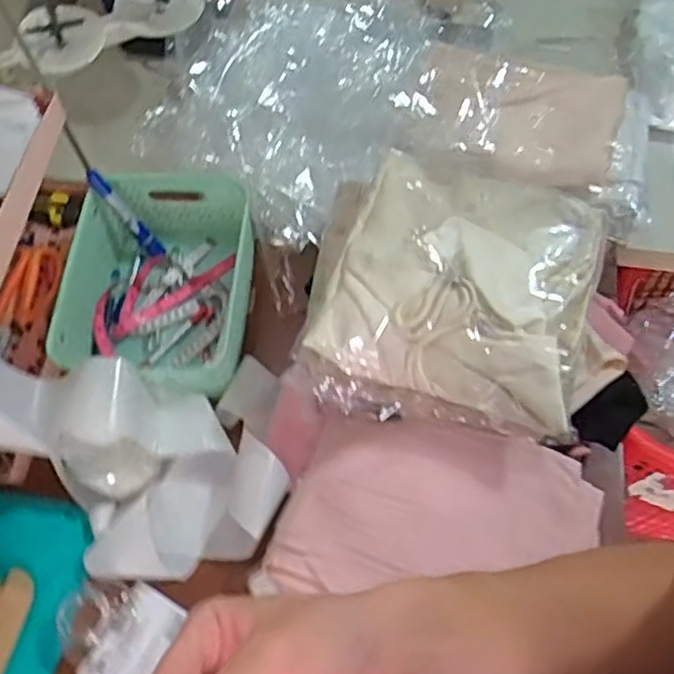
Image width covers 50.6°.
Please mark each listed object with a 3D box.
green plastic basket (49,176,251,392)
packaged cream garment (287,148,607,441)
[{"bbox_3d":[-0.206,-0.063,0.829,0.203,0.093,0.256,2,63,4],"label":"green plastic basket"},{"bbox_3d":[0.110,-0.043,0.675,0.256,0.084,0.246,12,76,10],"label":"packaged cream garment"}]

